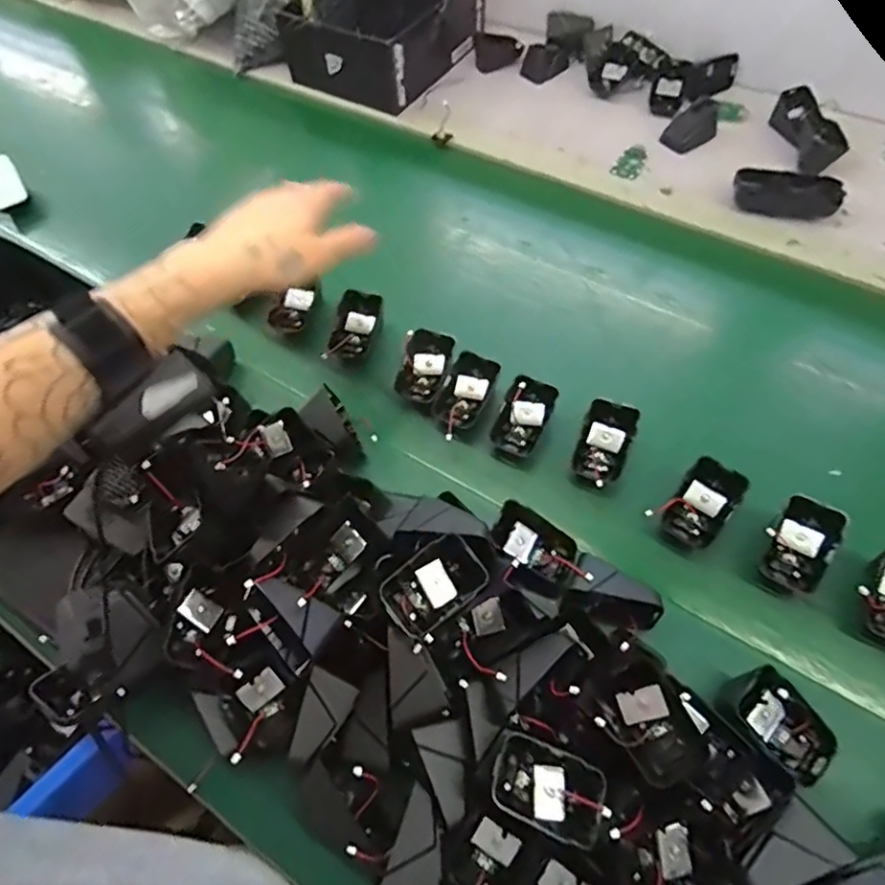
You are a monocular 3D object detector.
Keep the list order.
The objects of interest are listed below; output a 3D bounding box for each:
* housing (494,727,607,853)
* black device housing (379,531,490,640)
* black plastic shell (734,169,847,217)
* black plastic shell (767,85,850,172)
[{"bbox_3d":[0.065,0.213,0.348,0.066,0.016,0.043,19,65,12],"label":"housing"},{"bbox_3d":[-0.006,0.095,0.378,0.066,0.018,0.044,-36,81,-15],"label":"black device housing"},{"bbox_3d":[0.378,-0.276,0.624,0.105,0.031,0.042,15,64,10],"label":"black plastic shell"},{"bbox_3d":[0.442,-0.375,0.685,0.046,0.035,0.128,-5,62,0],"label":"black plastic shell"}]

